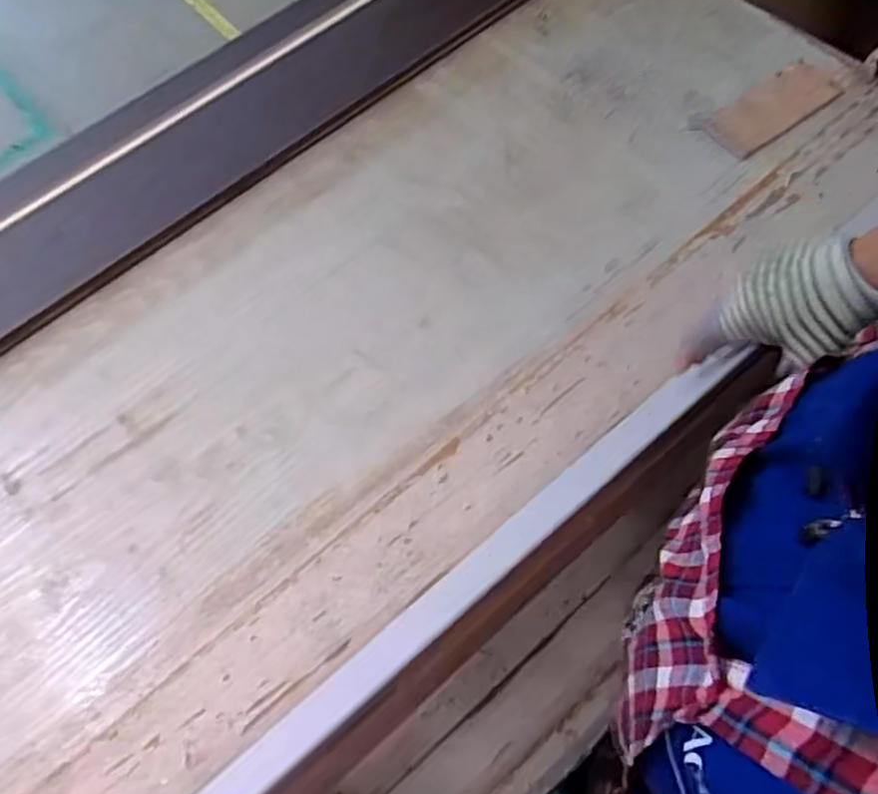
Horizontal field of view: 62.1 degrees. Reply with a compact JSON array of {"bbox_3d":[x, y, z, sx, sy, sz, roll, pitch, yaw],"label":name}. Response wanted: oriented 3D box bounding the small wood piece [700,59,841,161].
[{"bbox_3d":[0.422,-0.370,0.931,0.176,0.013,0.082,-35,64,-14],"label":"small wood piece"}]

